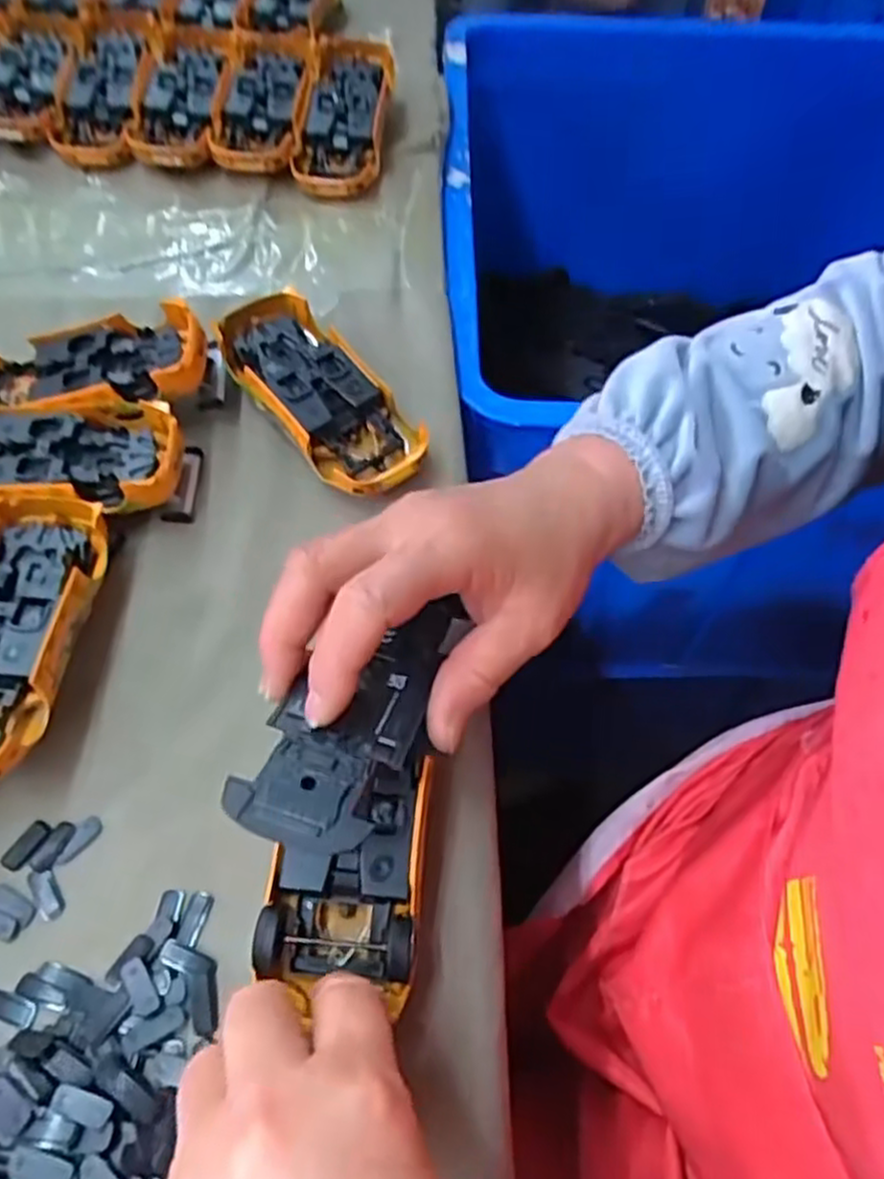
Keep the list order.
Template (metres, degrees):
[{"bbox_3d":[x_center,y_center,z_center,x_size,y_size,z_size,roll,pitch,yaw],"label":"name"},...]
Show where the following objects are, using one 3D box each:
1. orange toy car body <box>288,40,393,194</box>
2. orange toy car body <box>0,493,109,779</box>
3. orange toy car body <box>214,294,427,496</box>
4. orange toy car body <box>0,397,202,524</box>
[{"bbox_3d":[-0.065,-0.326,0.525,0.054,0.023,0.145,7,70,0],"label":"orange toy car body"},{"bbox_3d":[-0.176,0.020,0.316,0.055,0.032,0.128,2,59,-1],"label":"orange toy car body"},{"bbox_3d":[-0.063,-0.099,0.396,0.055,0.030,0.132,-36,66,-21],"label":"orange toy car body"},{"bbox_3d":[-0.192,-0.061,0.368,0.140,0.030,0.058,-2,59,-3],"label":"orange toy car body"}]

